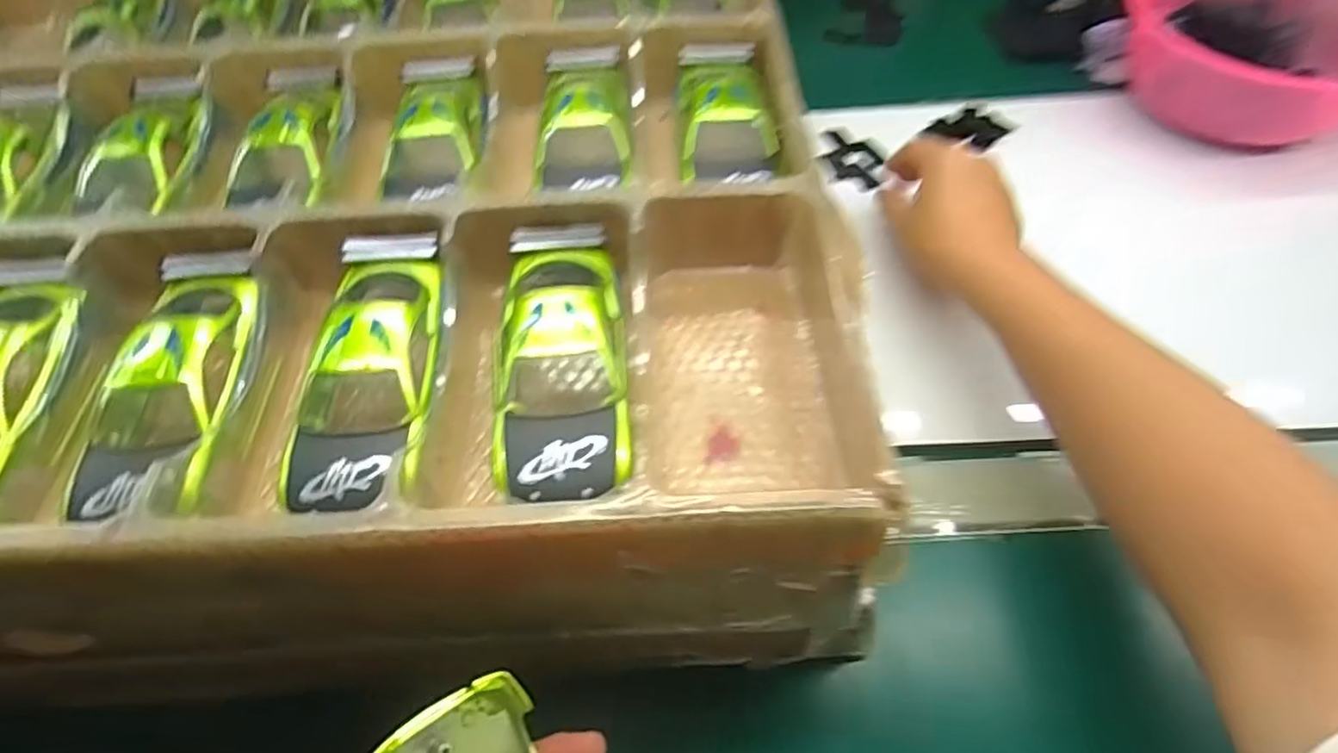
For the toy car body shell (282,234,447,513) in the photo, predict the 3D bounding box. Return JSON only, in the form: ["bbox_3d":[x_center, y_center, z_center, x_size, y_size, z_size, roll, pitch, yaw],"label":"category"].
[{"bbox_3d":[-0.122,-0.004,0.267,0.055,0.030,0.120,-2,54,4],"label":"toy car body shell"}]

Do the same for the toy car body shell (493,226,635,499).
[{"bbox_3d":[-0.044,-0.008,0.269,0.052,0.037,0.126,-7,54,0],"label":"toy car body shell"}]

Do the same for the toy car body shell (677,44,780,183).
[{"bbox_3d":[0.030,-0.146,0.361,0.048,0.032,0.096,-3,54,3],"label":"toy car body shell"}]

